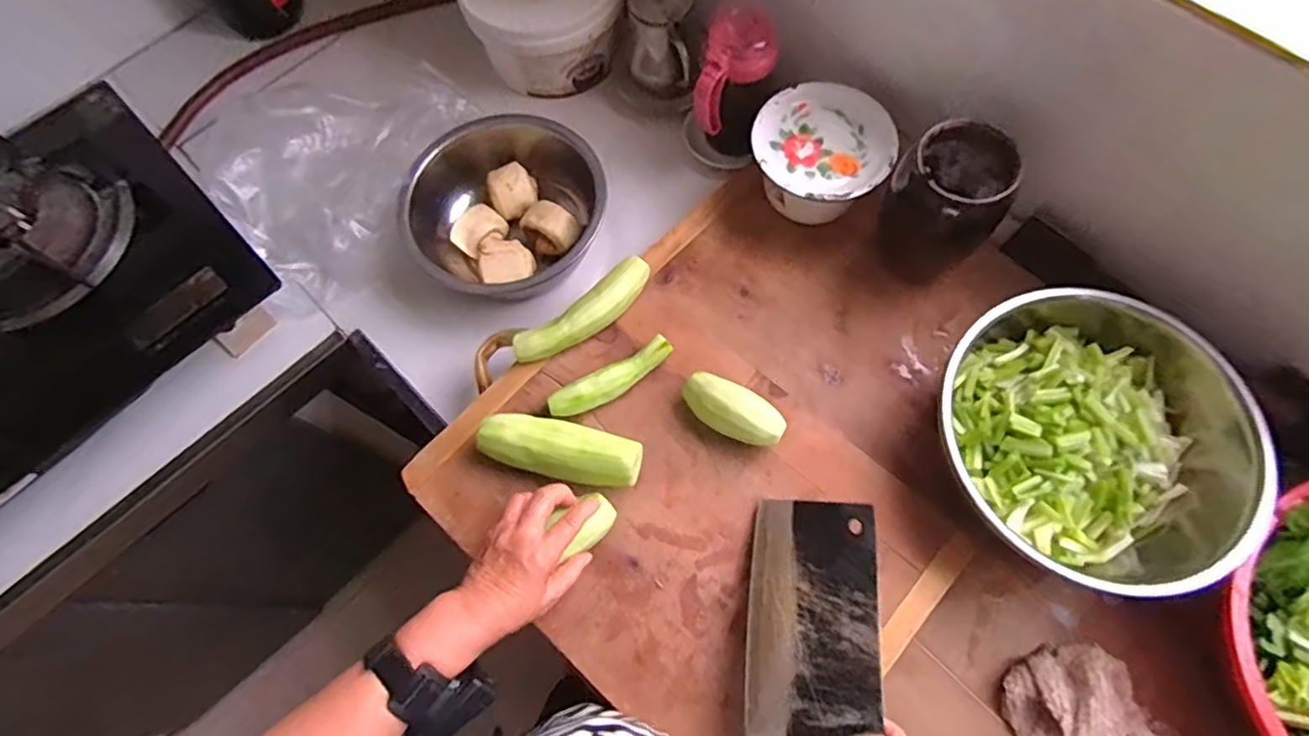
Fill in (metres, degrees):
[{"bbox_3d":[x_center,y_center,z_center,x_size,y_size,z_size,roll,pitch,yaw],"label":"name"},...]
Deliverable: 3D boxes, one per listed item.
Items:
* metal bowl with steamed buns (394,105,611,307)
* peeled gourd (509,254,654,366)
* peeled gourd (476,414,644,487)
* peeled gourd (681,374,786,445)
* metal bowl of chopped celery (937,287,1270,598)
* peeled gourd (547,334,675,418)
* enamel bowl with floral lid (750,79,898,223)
[{"bbox_3d":[-0.165,-0.176,0.726,0.209,0.096,0.219,-1,69,1],"label":"metal bowl with steamed buns"},{"bbox_3d":[-0.070,-0.052,0.622,0.152,0.041,0.037,-33,71,-11],"label":"peeled gourd"},{"bbox_3d":[-0.085,0.075,0.564,0.145,0.051,0.050,8,69,5],"label":"peeled gourd"},{"bbox_3d":[0.073,0.041,0.578,0.096,0.041,0.048,25,71,11],"label":"peeled gourd"},{"bbox_3d":[0.373,0.071,0.552,0.255,0.108,0.227,29,72,12],"label":"metal bowl of chopped celery"},{"bbox_3d":[-0.040,0.014,0.598,0.126,0.031,0.026,-28,71,-9],"label":"peeled gourd"},{"bbox_3d":[0.177,-0.224,0.684,0.140,0.086,0.143,-1,69,1],"label":"enamel bowl with floral lid"}]

